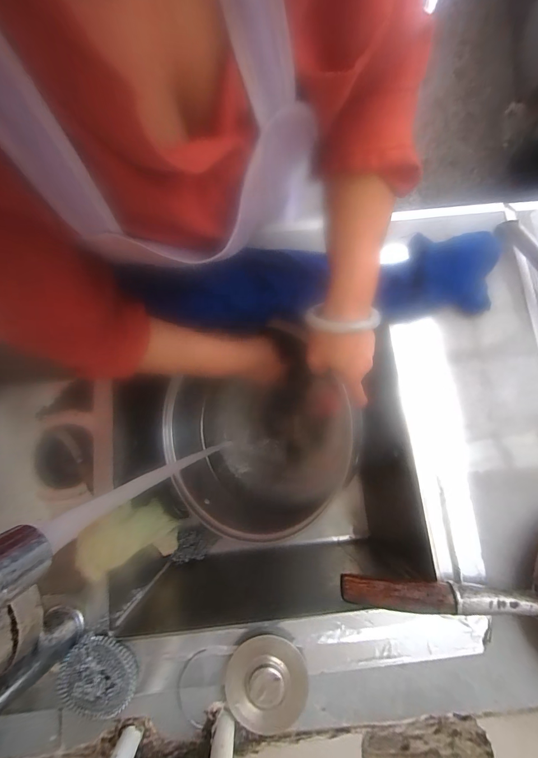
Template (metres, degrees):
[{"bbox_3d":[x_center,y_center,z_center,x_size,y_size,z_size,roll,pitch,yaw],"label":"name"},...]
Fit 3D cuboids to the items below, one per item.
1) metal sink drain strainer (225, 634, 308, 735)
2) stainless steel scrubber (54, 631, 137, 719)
[{"bbox_3d":[-0.003,0.314,0.331,0.081,0.008,0.075,3,61,5],"label":"metal sink drain strainer"},{"bbox_3d":[-0.175,0.306,0.331,0.076,0.031,0.063,38,81,8],"label":"stainless steel scrubber"}]

